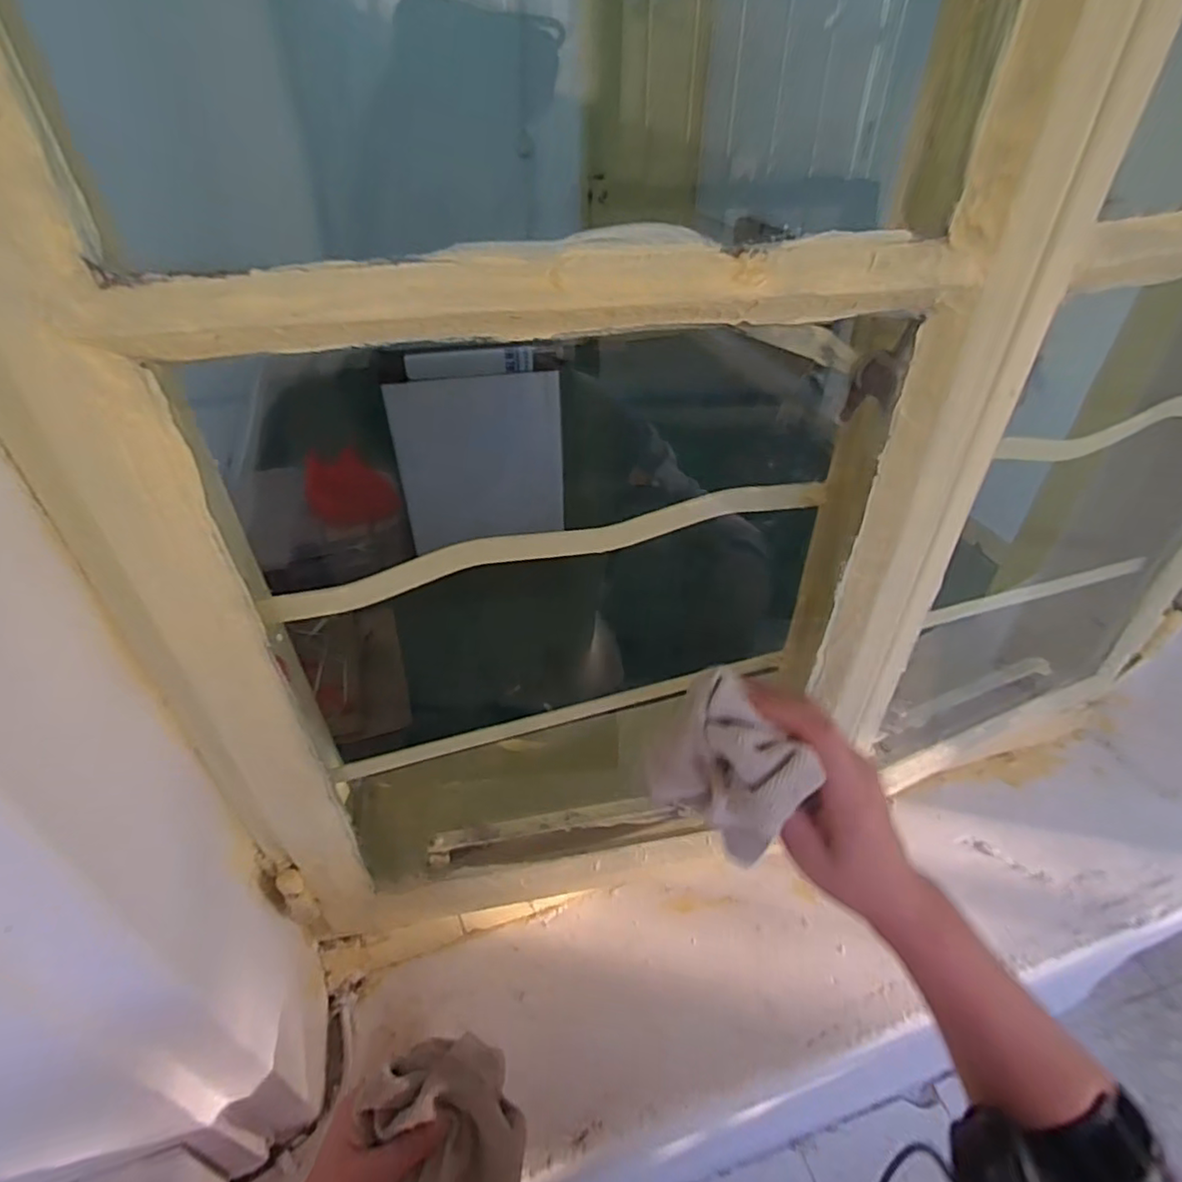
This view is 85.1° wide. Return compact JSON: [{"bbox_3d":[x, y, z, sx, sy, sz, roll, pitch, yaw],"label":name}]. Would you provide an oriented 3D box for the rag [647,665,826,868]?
[{"bbox_3d":[0.069,0.092,0.326,0.050,0.056,0.080,-21,44,-24],"label":"rag"}]

